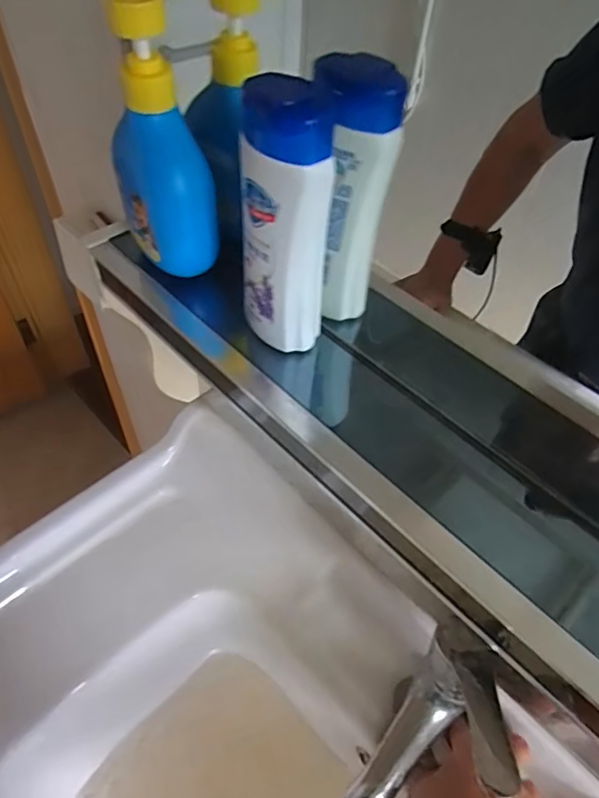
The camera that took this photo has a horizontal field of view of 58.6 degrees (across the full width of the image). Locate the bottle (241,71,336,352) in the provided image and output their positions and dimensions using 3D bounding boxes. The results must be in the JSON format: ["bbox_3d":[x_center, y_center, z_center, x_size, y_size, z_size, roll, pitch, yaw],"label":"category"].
[{"bbox_3d":[-0.010,-0.097,0.311,0.051,0.150,0.049,1,51,-3],"label":"bottle"}]

